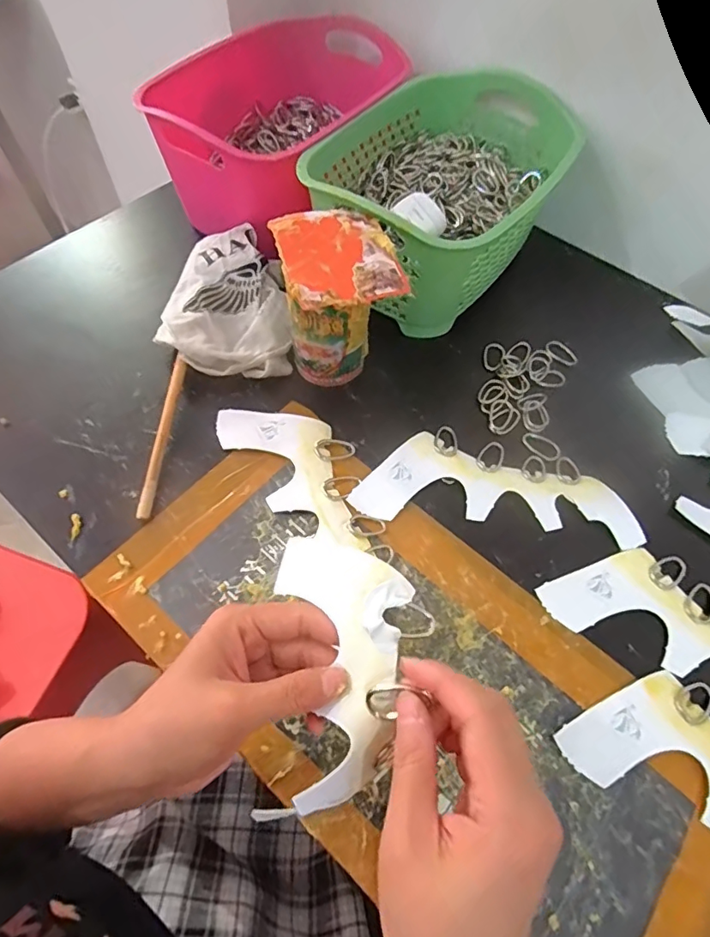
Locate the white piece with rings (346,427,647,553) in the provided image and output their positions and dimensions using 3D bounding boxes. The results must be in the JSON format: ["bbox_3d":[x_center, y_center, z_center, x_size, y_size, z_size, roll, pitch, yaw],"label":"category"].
[{"bbox_3d":[0.114,0.012,0.413,0.221,0.009,0.083,7,60,2],"label":"white piece with rings"}]

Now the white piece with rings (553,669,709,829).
[{"bbox_3d":[0.244,0.198,0.314,0.220,0.005,0.083,27,62,12],"label":"white piece with rings"}]

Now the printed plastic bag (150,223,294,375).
[{"bbox_3d":[-0.118,-0.154,0.474,0.116,0.053,0.147,-1,60,-3],"label":"printed plastic bag"}]

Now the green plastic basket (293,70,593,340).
[{"bbox_3d":[0.088,-0.263,0.501,0.190,0.115,0.284,34,64,16],"label":"green plastic basket"}]

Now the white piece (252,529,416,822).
[{"bbox_3d":[-0.007,0.104,0.278,0.078,0.030,0.143,-16,65,27],"label":"white piece"}]

